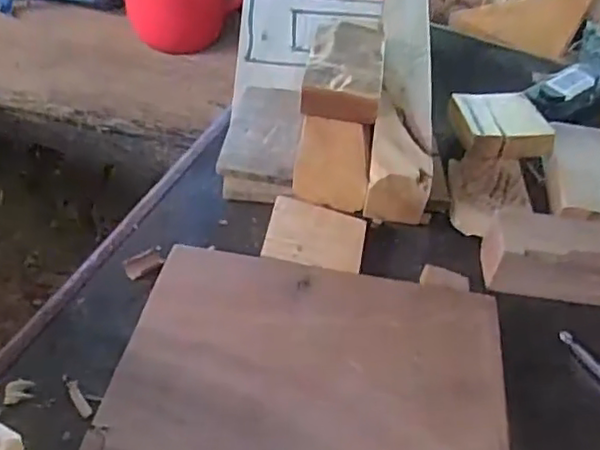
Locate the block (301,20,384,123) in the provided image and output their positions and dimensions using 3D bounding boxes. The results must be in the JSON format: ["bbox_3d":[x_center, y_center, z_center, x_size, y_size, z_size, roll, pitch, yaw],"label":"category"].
[{"bbox_3d":[0.036,-0.127,0.511,0.058,0.021,0.114,9,46,1],"label":"block"}]

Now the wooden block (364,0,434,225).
[{"bbox_3d":[0.087,-0.123,0.555,0.044,0.056,0.297,9,46,1],"label":"wooden block"}]

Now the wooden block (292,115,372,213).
[{"bbox_3d":[0.024,-0.045,0.480,0.054,0.041,0.065,9,46,1],"label":"wooden block"}]

